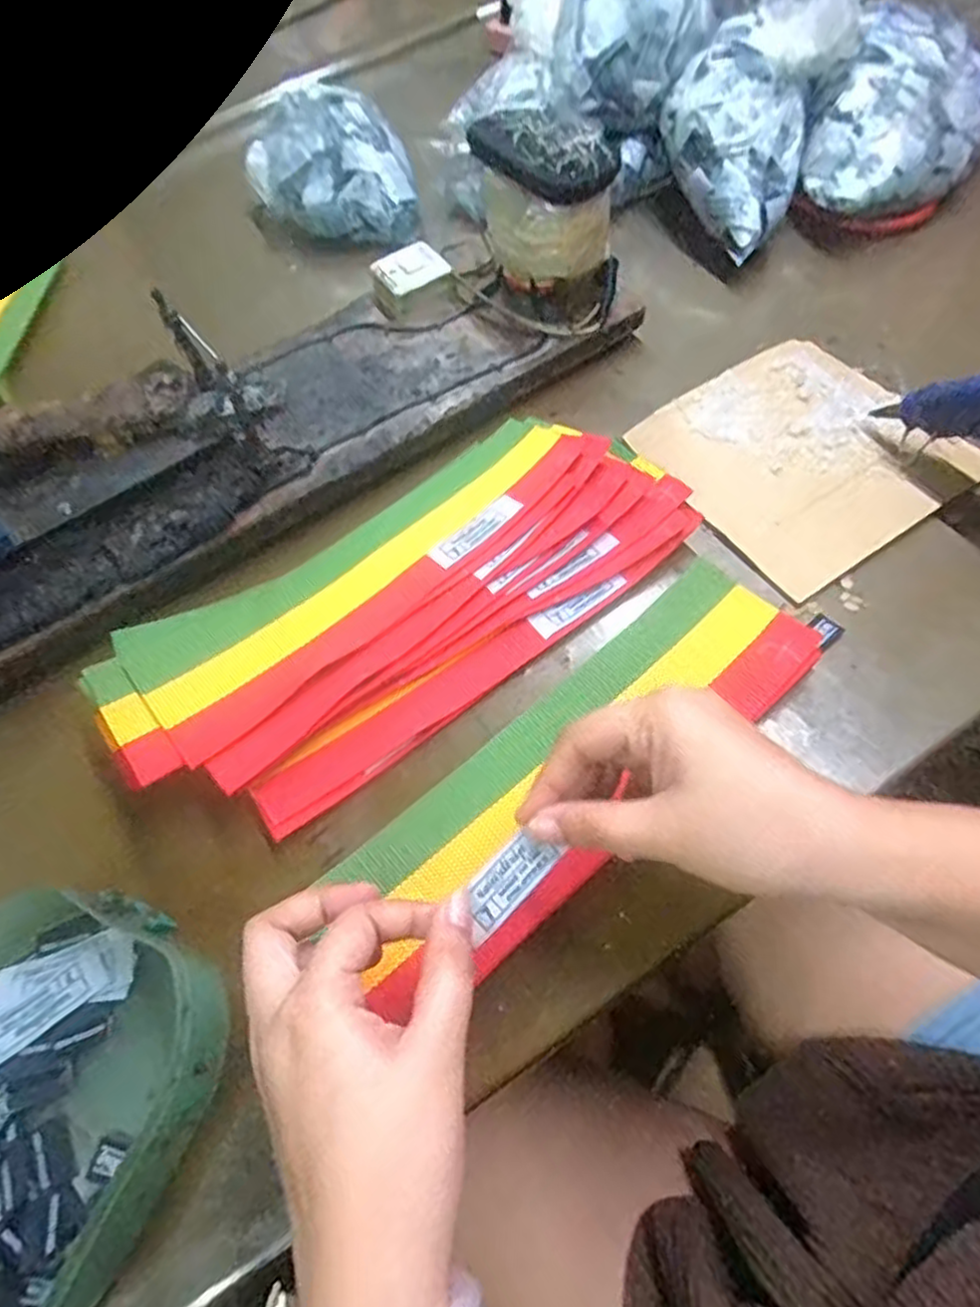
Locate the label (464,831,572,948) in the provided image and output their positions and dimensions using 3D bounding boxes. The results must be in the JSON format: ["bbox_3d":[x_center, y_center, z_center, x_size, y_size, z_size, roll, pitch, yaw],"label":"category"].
[{"bbox_3d":[0.007,0.090,0.277,0.046,0.004,0.020,-42,87,-16],"label":"label"}]

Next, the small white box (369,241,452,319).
[{"bbox_3d":[-0.057,-0.268,0.505,0.049,0.026,0.049,-31,62,-10],"label":"small white box"}]

